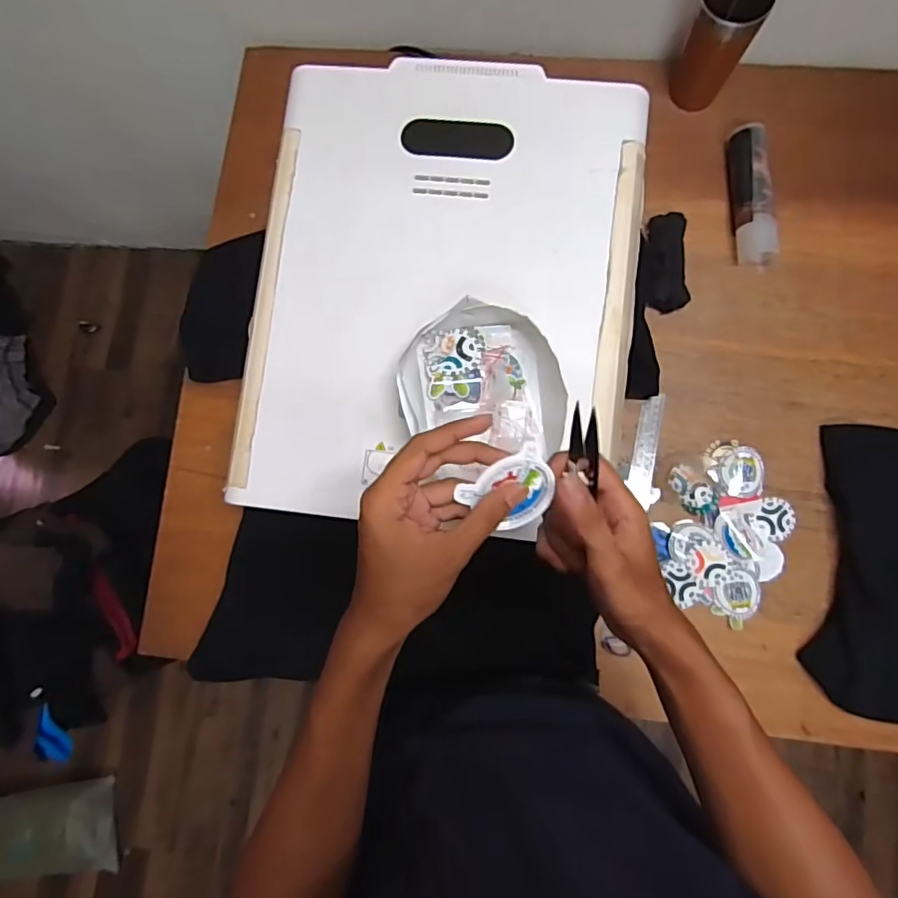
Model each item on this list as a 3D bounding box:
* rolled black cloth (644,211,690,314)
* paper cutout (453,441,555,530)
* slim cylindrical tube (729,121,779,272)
[{"bbox_3d":[0.285,-0.247,0.723,0.058,0.031,0.127,-1,82,3],"label":"rolled black cloth"},{"bbox_3d":[0.042,0.029,0.366,0.059,0.004,0.044,-33,89,12],"label":"paper cutout"},{"bbox_3d":[0.400,-0.336,0.723,0.046,0.040,0.183,-4,82,2],"label":"slim cylindrical tube"}]

